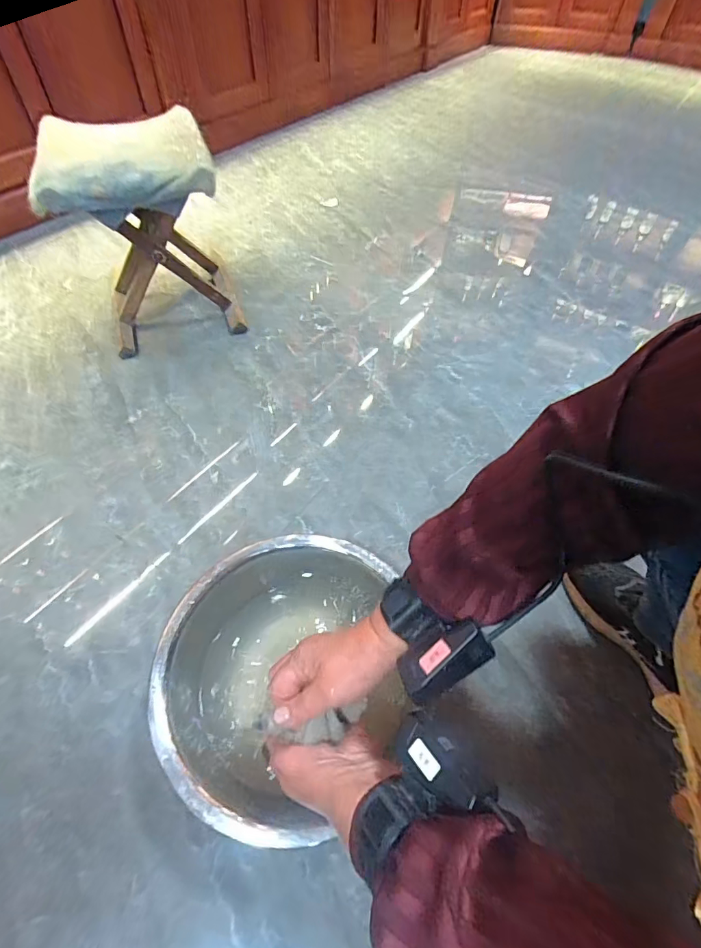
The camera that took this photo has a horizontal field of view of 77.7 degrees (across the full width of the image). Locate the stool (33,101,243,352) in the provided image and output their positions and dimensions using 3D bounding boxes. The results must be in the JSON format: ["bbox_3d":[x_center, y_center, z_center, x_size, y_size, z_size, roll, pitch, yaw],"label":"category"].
[{"bbox_3d":[-0.374,-0.441,0.827,0.253,0.310,0.253,-15,58,-13],"label":"stool"}]

